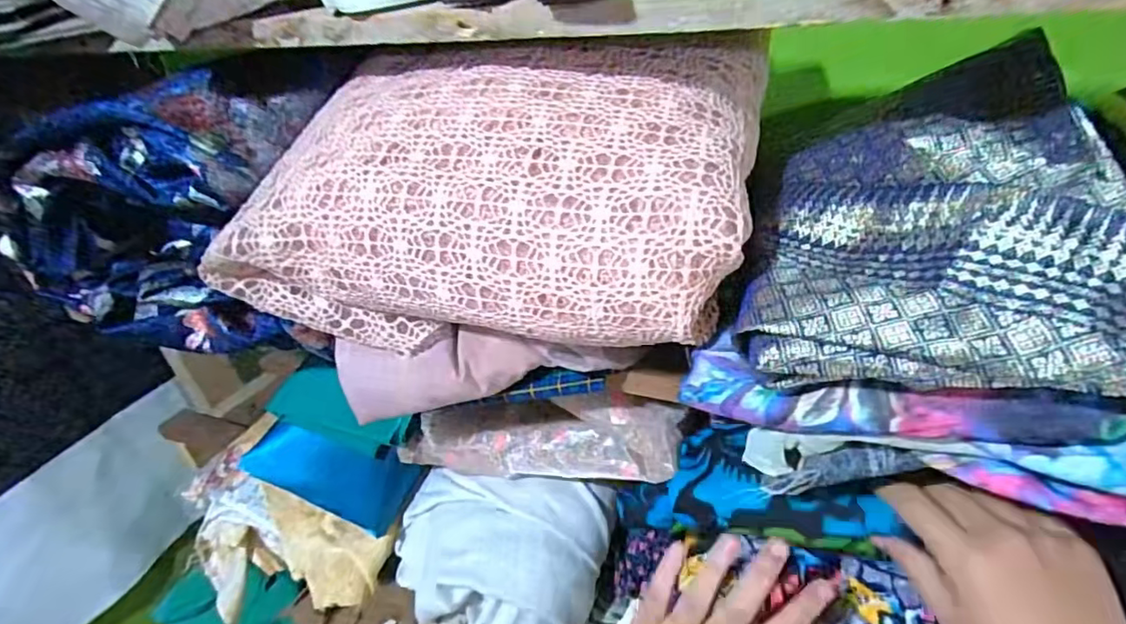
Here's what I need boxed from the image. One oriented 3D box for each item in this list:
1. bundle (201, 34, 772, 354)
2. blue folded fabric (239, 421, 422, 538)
[{"bbox_3d":[-0.043,-0.083,0.379,0.320,0.138,0.197,4,33,16],"label":"bundle"},{"bbox_3d":[-0.206,0.144,0.515,0.144,0.064,0.028,18,1,1],"label":"blue folded fabric"}]

